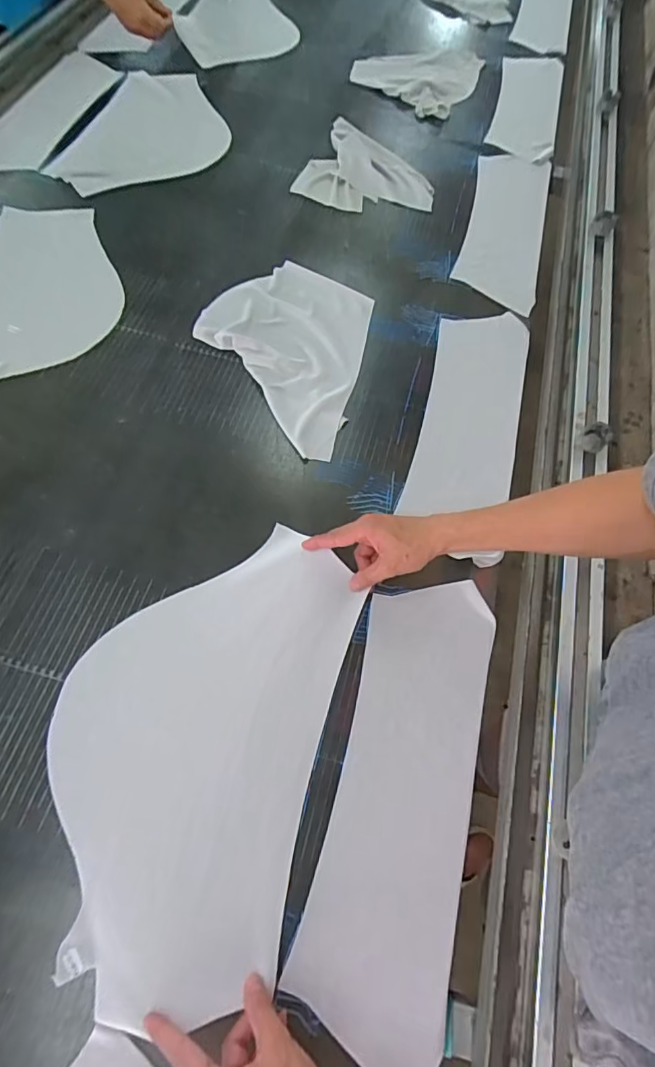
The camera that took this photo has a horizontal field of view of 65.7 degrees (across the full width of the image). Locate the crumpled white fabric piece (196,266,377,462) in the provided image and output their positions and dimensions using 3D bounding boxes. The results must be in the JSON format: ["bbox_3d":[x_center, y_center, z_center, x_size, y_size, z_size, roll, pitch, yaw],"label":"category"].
[{"bbox_3d":[-0.059,-0.294,0.787,0.280,0.023,0.315,26,67,10],"label":"crumpled white fabric piece"}]

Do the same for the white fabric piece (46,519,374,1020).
[{"bbox_3d":[-0.144,0.207,0.547,0.276,0.024,0.451,14,66,5],"label":"white fabric piece"}]

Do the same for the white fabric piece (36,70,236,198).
[{"bbox_3d":[-0.335,-0.788,0.986,0.269,0.018,0.391,18,66,7],"label":"white fabric piece"}]

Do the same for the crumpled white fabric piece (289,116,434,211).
[{"bbox_3d":[0.089,-0.698,0.990,0.244,0.031,0.235,22,67,8],"label":"crumpled white fabric piece"}]

